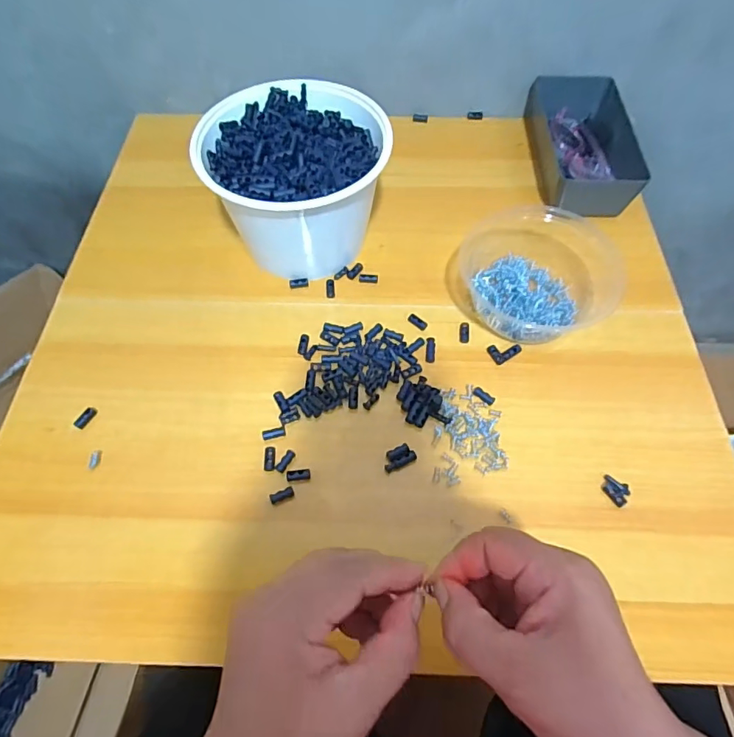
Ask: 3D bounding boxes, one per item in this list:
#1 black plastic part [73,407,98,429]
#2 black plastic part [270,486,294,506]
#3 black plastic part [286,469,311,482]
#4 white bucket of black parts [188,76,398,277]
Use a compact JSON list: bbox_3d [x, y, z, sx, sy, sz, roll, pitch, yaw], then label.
[{"bbox_3d":[-0.234,0.041,0.413,0.008,0.007,0.020,25,63,14],"label":"black plastic part"},{"bbox_3d":[-0.065,0.096,0.377,0.018,0.006,0.007,-23,62,-13],"label":"black plastic part"},{"bbox_3d":[-0.053,0.082,0.385,0.018,0.004,0.009,-10,60,-6],"label":"black plastic part"},{"bbox_3d":[-0.063,-0.173,0.469,0.159,0.113,0.150,0,59,0],"label":"white bucket of black parts"}]

